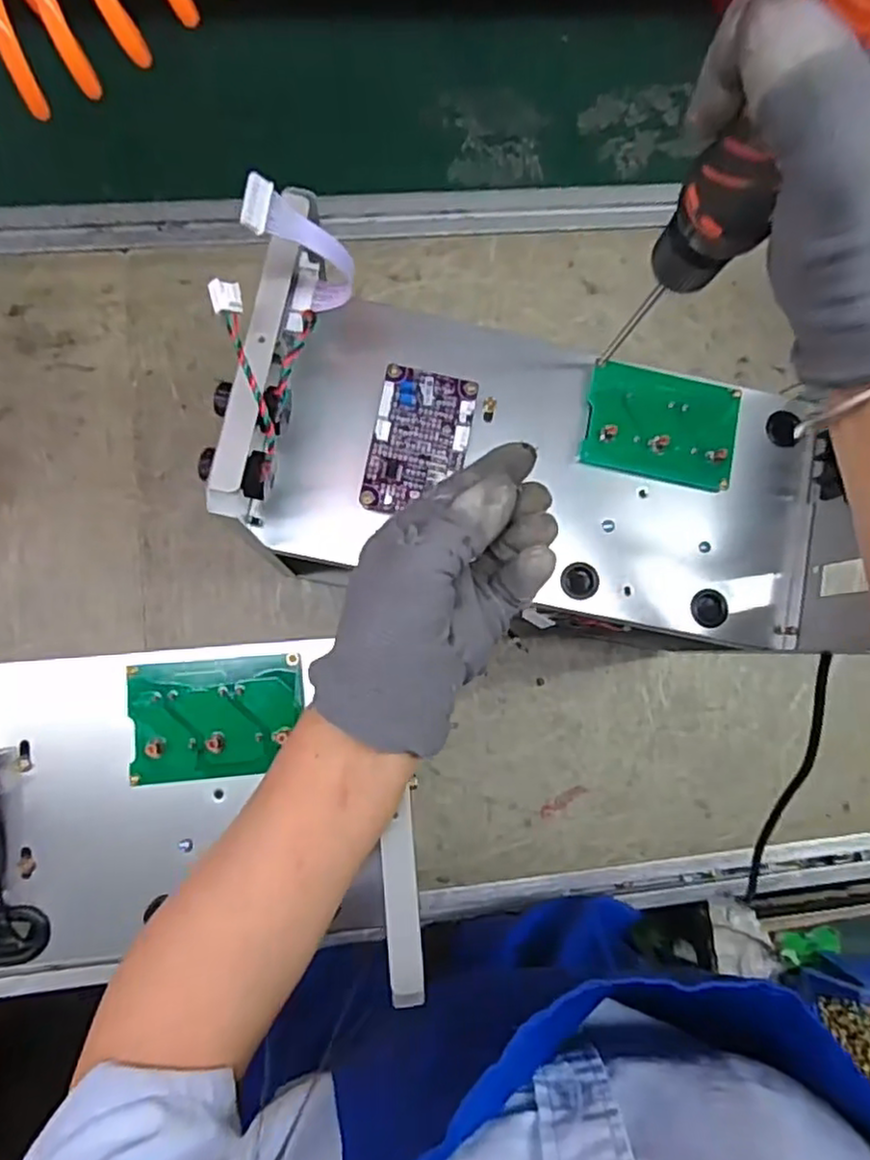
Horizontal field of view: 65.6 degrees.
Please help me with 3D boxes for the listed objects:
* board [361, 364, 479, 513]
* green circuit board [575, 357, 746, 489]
[{"bbox_3d":[-0.009,-0.088,0.425,0.060,0.008,0.094,11,83,-4],"label":"board"},{"bbox_3d":[0.153,-0.104,0.455,0.101,0.008,0.072,12,83,-4],"label":"green circuit board"}]

